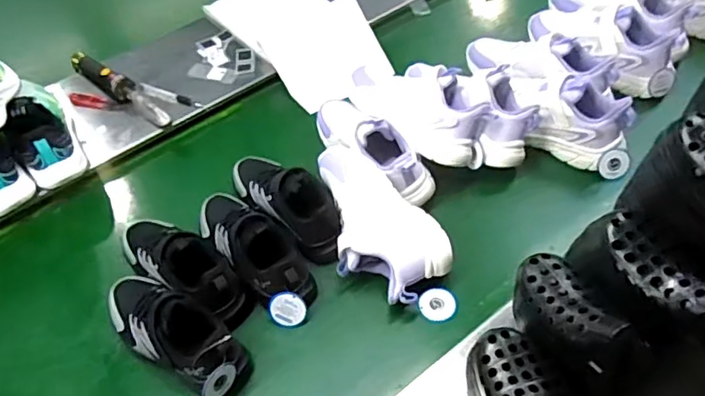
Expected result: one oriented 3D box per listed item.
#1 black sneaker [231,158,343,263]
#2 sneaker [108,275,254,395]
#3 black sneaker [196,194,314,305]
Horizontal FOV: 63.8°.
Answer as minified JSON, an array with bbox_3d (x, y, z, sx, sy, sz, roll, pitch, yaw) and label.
[{"bbox_3d":[-0.088,-0.003,0.795,0.217,0.097,0.084,32,60,25],"label":"black sneaker"},{"bbox_3d":[-0.220,0.154,0.683,0.208,0.106,0.080,28,58,22],"label":"sneaker"},{"bbox_3d":[-0.136,0.052,0.751,0.084,0.081,0.213,-33,58,-21],"label":"black sneaker"}]

